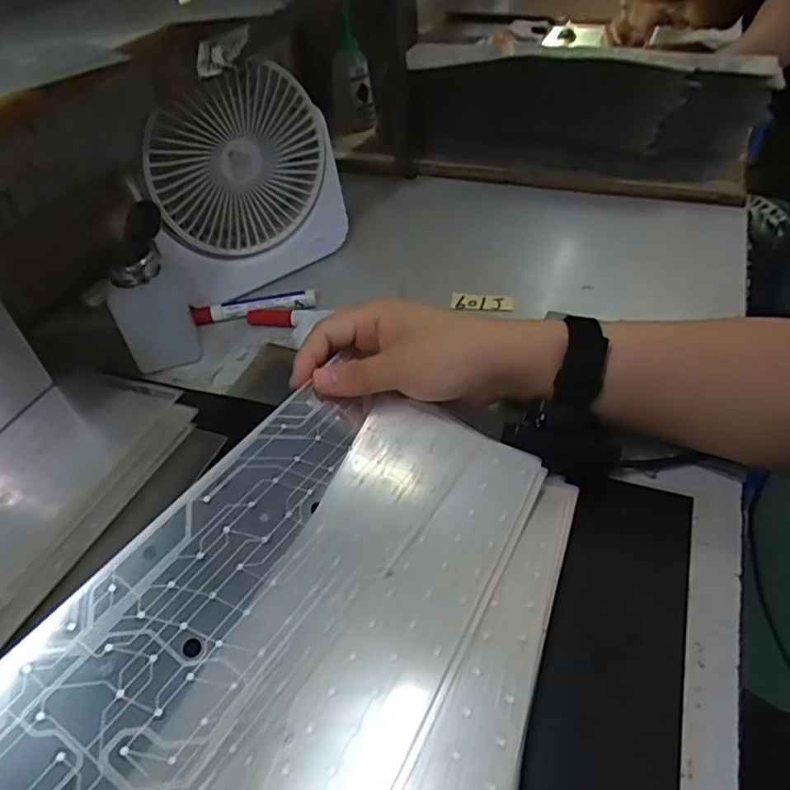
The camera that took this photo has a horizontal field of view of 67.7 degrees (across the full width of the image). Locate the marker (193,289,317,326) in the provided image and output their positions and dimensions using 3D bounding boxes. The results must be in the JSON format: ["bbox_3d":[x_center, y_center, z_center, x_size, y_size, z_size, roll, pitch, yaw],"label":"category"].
[{"bbox_3d":[-0.132,-0.081,0.553,0.115,0.016,0.018,-8,44,-1],"label":"marker"}]

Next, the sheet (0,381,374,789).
[{"bbox_3d":[-0.124,0.133,0.265,0.105,0.011,0.364,37,56,5],"label":"sheet"}]

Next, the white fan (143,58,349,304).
[{"bbox_3d":[-0.136,-0.188,0.542,0.180,0.185,0.054,-28,47,-20],"label":"white fan"}]

